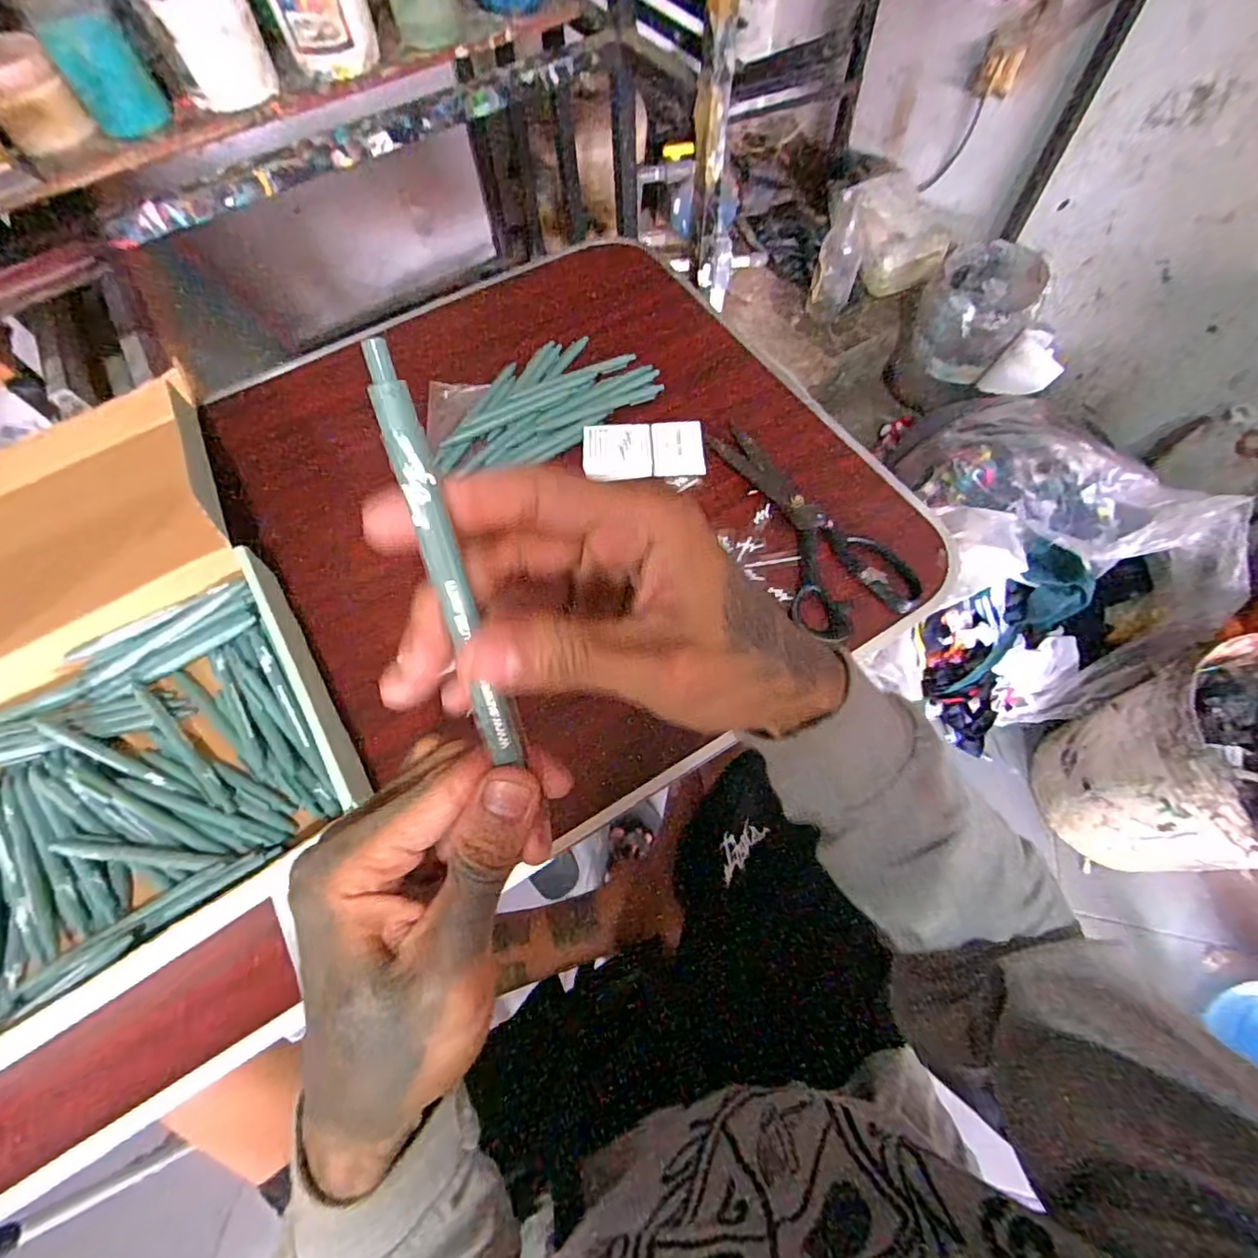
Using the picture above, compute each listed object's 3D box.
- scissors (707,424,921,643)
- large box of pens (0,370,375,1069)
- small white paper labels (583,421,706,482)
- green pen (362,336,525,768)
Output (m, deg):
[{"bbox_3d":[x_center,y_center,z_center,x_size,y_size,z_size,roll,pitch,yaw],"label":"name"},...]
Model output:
[{"bbox_3d":[0.159,-0.099,0.520,0.097,0.025,0.223,-19,65,-8],"label":"scissors"},{"bbox_3d":[-0.455,0.021,0.466,0.328,0.083,0.524,-32,68,-13],"label":"large box of pens"},{"bbox_3d":[0.014,-0.171,0.557,0.114,0.015,0.058,-2,64,0],"label":"small white paper labels"},{"bbox_3d":[-0.052,-0.014,0.170,0.010,0.128,0.006,-14,22,-5],"label":"green pen"}]

